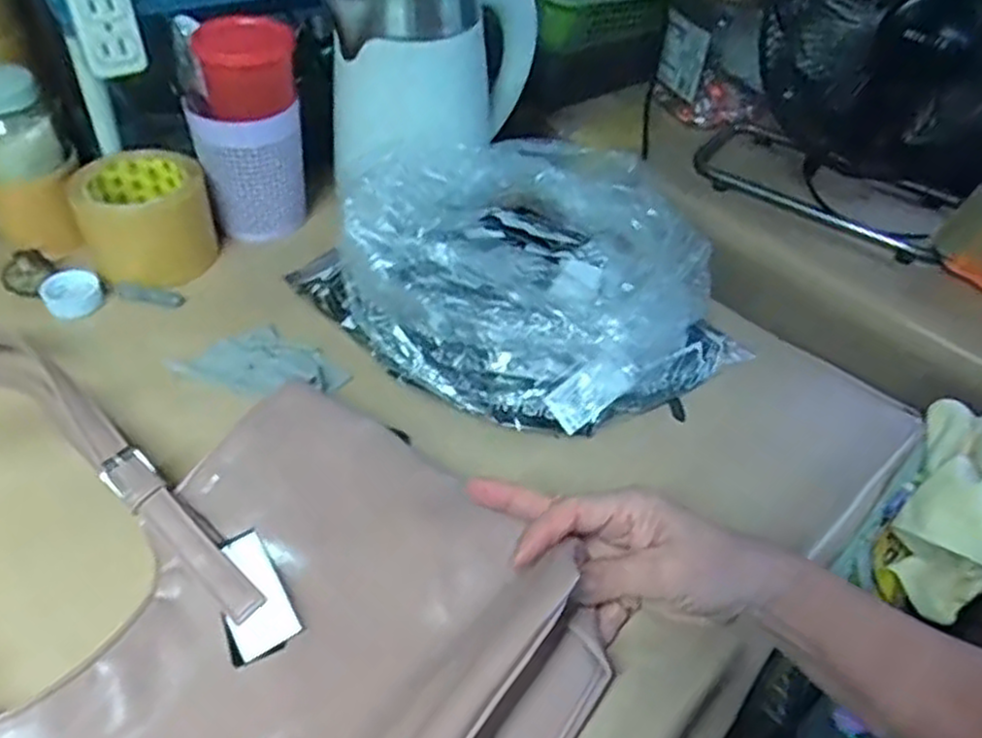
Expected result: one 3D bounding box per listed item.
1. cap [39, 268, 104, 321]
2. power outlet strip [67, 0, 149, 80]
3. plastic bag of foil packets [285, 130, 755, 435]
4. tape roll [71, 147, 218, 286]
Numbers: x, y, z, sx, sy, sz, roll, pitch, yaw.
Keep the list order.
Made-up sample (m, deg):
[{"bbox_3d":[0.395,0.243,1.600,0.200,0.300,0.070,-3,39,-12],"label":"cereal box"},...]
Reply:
[{"bbox_3d":[-0.329,-0.059,0.601,0.042,0.016,0.043,3,44,-3],"label":"cap"},{"bbox_3d":[-0.287,-0.268,0.561,0.044,0.097,0.018,-17,49,-22],"label":"power outlet strip"},{"bbox_3d":[0.028,-0.078,0.579,0.240,0.112,0.280,-33,56,-33],"label":"plastic bag of foil packets"},{"bbox_3d":[-0.284,-0.125,0.635,0.100,0.073,0.100,3,44,-3],"label":"tape roll"}]

